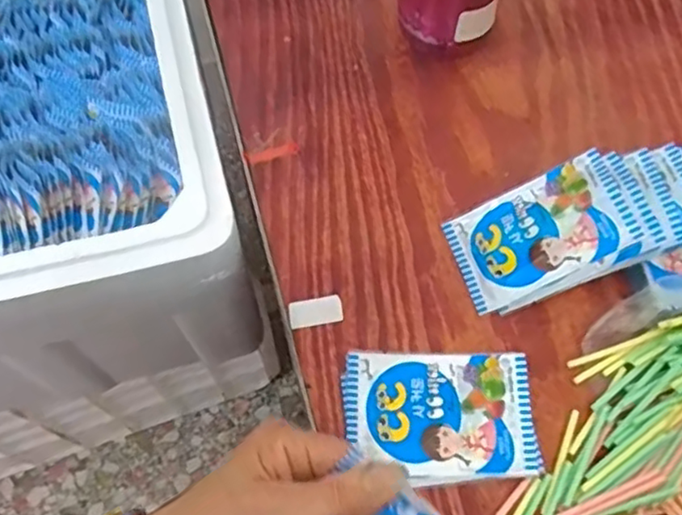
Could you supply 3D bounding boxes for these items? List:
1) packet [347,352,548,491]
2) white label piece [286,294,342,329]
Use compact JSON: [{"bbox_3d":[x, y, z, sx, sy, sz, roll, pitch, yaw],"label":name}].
[{"bbox_3d":[0.056,0.089,0.368,0.104,0.007,0.076,-5,65,-3],"label":"packet"},{"bbox_3d":[-0.016,0.034,0.398,0.033,0.004,0.018,-10,65,-5],"label":"white label piece"}]

